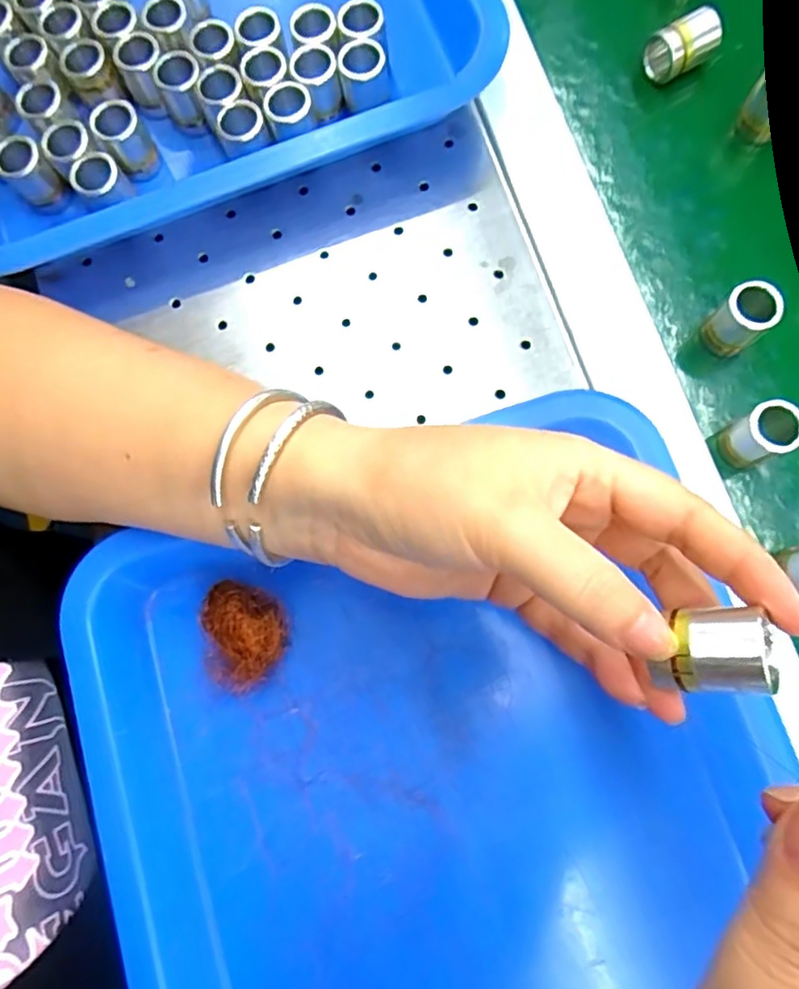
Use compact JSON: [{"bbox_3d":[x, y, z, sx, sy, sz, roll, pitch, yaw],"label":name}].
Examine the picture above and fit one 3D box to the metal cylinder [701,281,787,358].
[{"bbox_3d":[0.158,-0.080,0.285,0.019,0.033,0.022,-41,81,-7],"label":"metal cylinder"}]

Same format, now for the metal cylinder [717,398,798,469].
[{"bbox_3d":[0.159,-0.026,0.272,0.021,0.033,0.022,0,79,1],"label":"metal cylinder"}]

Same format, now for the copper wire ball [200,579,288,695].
[{"bbox_3d":[-0.069,0.061,0.264,0.039,0.016,0.042,0,79,1],"label":"copper wire ball"}]

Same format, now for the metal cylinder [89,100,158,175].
[{"bbox_3d":[-0.137,-0.177,0.307,0.022,0.027,0.019,-31,80,-5],"label":"metal cylinder"}]

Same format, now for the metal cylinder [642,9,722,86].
[{"bbox_3d":[0.143,-0.228,0.316,0.031,0.027,0.020,-31,80,-5],"label":"metal cylinder"}]

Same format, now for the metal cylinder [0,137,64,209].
[{"bbox_3d":[-0.183,-0.159,0.306,0.020,0.026,0.019,0,79,1],"label":"metal cylinder"}]

